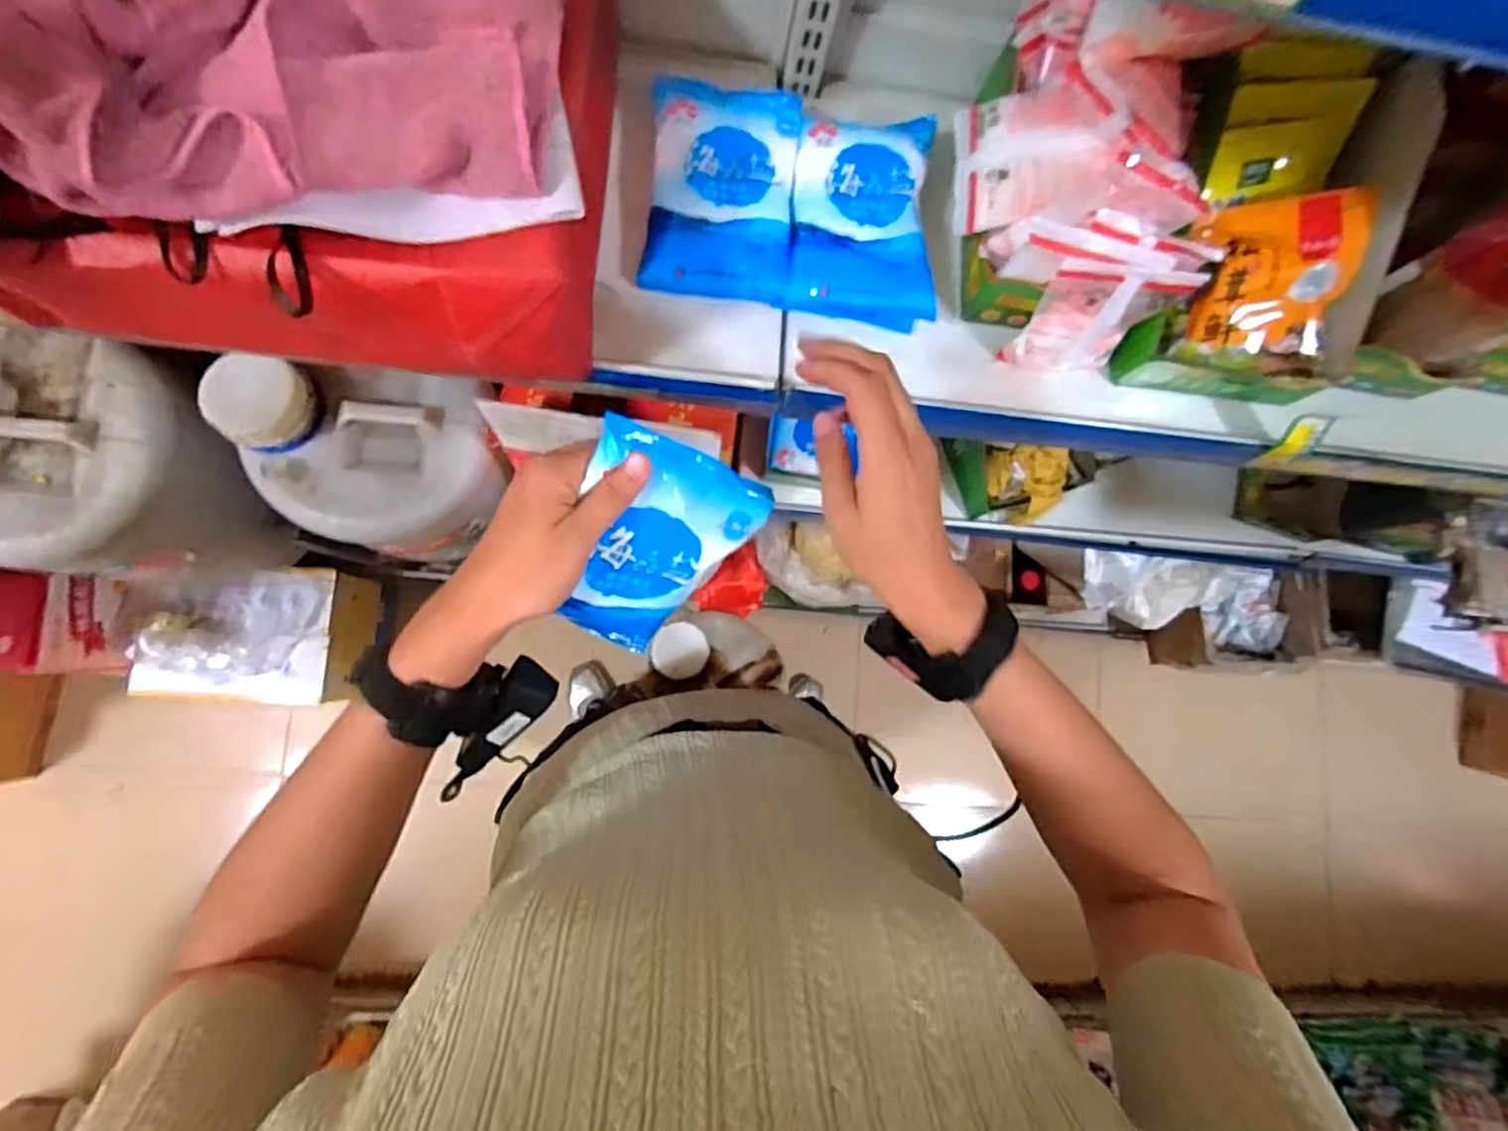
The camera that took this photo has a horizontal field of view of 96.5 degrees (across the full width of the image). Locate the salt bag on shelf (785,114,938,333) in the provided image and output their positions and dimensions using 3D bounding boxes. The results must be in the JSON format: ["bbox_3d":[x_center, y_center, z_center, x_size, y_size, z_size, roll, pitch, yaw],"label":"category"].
[{"bbox_3d":[0.085,-0.275,0.532,0.112,0.031,0.158,1,83,-7],"label":"salt bag on shelf"}]

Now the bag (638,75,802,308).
[{"bbox_3d":[-0.024,-0.295,0.526,0.111,0.030,0.163,5,83,-6],"label":"bag"}]

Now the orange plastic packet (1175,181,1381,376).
[{"bbox_3d":[0.399,-0.221,0.523,0.110,0.029,0.124,9,121,12],"label":"orange plastic packet"}]

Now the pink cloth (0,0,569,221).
[{"bbox_3d":[-0.234,-0.316,0.335,0.259,0.059,0.292,-7,85,-27],"label":"pink cloth"}]

